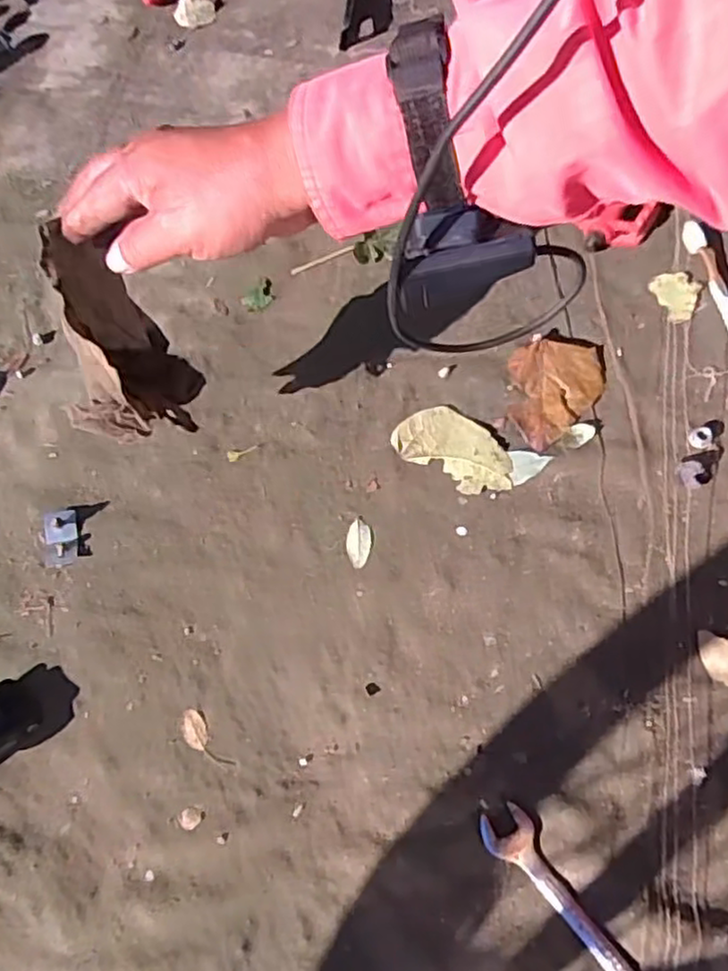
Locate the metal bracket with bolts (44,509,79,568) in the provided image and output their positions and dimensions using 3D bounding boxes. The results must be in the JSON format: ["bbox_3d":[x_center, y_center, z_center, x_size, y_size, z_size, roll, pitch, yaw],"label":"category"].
[{"bbox_3d":[-0.267,0.045,0.611,0.029,0.011,0.051,-9,65,-1],"label":"metal bracket with bolts"}]

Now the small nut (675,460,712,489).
[{"bbox_3d":[0.278,-0.009,0.590,0.024,0.017,0.022,-16,65,-4],"label":"small nut"}]

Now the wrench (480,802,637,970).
[{"bbox_3d":[0.152,0.300,0.458,0.033,0.007,0.194,-36,68,-13],"label":"wrench"}]

